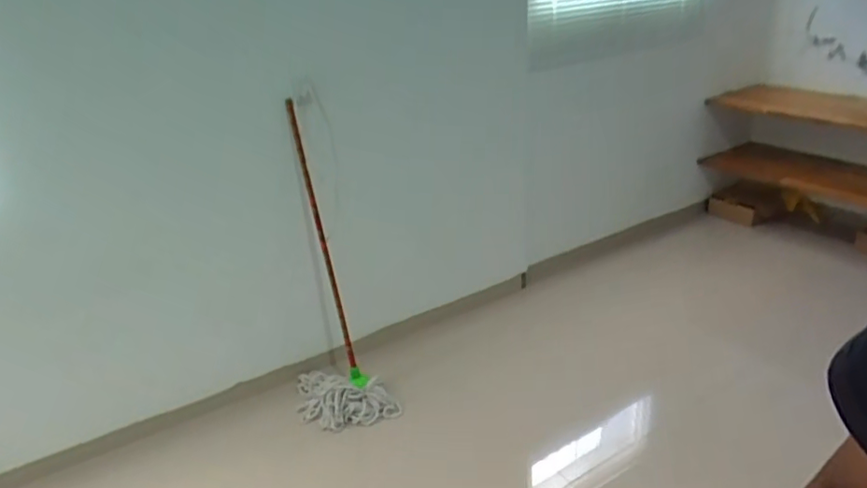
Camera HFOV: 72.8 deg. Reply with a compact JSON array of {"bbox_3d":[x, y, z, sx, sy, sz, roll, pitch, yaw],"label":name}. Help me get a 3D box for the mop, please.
[{"bbox_3d":[-0.363,0.079,1.922,0.318,0.955,0.382,-11,26,-14],"label":"mop"}]

